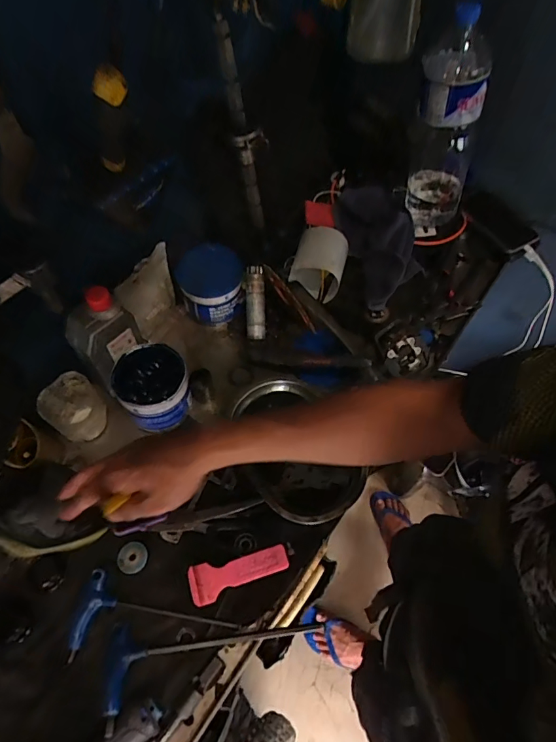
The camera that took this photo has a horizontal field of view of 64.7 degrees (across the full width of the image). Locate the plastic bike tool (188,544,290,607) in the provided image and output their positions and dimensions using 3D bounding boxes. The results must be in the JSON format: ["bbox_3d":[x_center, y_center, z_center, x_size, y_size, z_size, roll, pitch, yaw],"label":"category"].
[{"bbox_3d":[-0.046,0.246,0.533,0.118,0.022,0.043,-13,61,-7],"label":"plastic bike tool"}]

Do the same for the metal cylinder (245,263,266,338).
[{"bbox_3d":[-0.035,-0.108,0.693,0.028,0.021,0.112,-2,95,-3],"label":"metal cylinder"}]

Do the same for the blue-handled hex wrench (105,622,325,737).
[{"bbox_3d":[-0.069,0.327,0.497,0.242,0.023,0.094,-6,60,-4],"label":"blue-handled hex wrench"}]

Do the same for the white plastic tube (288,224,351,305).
[{"bbox_3d":[0.071,-0.182,0.720,0.082,0.070,0.117,13,61,7],"label":"white plastic tube"}]

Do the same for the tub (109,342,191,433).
[{"bbox_3d":[-0.180,0.020,0.636,0.098,0.076,0.111,-28,64,-16],"label":"tub"}]

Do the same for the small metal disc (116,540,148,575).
[{"bbox_3d":[-0.184,0.236,0.555,0.035,0.007,0.038,0,60,0],"label":"small metal disc"}]

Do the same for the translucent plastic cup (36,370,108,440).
[{"bbox_3d":[-0.284,0.055,0.615,0.059,0.087,0.073,39,67,20],"label":"translucent plastic cup"}]

